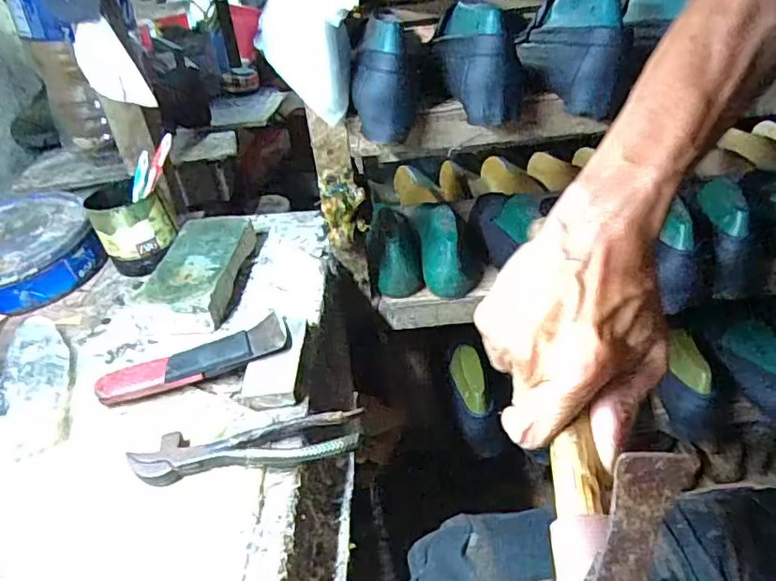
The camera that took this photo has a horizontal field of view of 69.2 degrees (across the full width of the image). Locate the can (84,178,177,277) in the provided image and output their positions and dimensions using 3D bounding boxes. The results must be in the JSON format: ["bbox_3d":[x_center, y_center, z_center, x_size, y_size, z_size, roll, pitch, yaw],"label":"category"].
[{"bbox_3d":[-0.318,-0.080,0.700,0.081,0.090,0.092,-25,41,-22],"label":"can"}]

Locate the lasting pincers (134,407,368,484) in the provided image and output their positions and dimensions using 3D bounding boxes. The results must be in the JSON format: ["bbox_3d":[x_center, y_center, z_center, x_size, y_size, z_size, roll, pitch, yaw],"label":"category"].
[{"bbox_3d":[-0.114,0.127,0.455,0.182,0.027,0.043,-6,34,1],"label":"lasting pincers"}]

